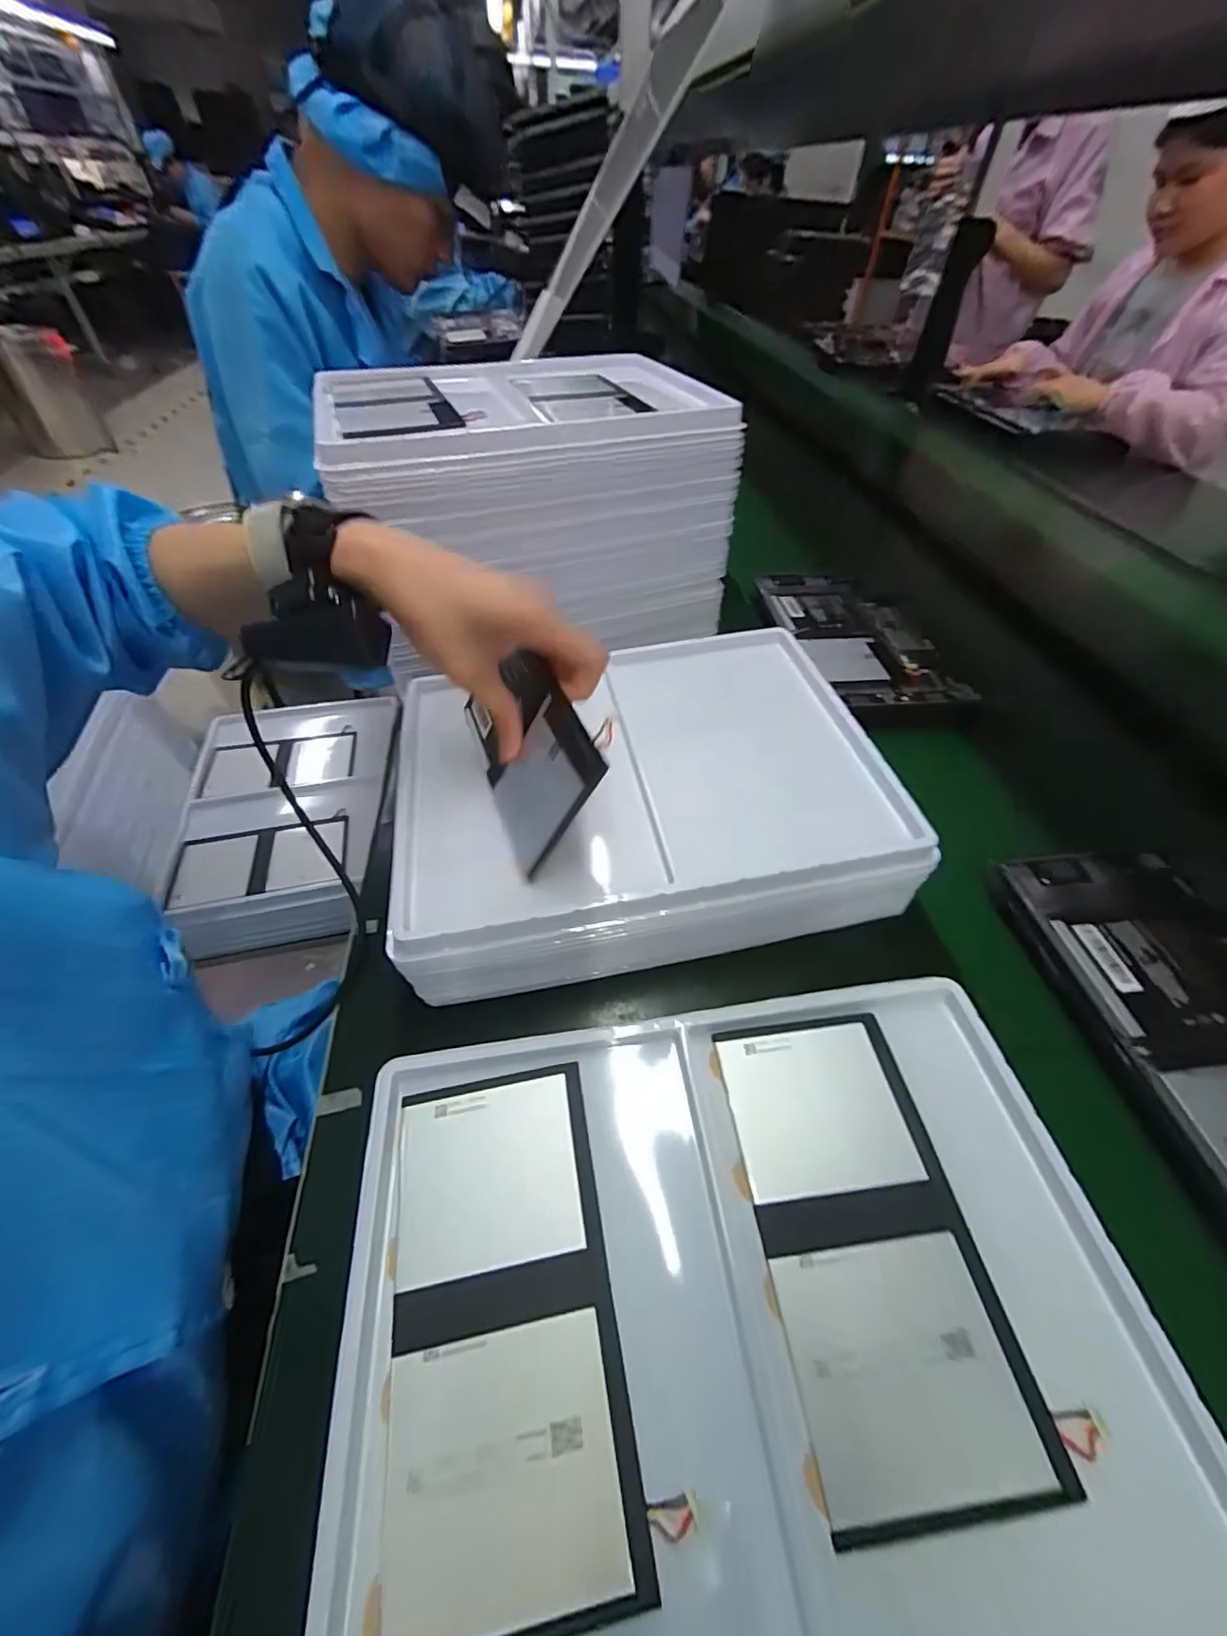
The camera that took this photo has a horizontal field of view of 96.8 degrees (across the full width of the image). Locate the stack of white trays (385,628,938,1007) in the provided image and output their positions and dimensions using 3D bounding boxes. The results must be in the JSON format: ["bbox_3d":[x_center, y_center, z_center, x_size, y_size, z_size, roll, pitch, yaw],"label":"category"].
[{"bbox_3d":[0.017,-0.024,0.399,0.318,0.074,0.242,-8,50,-7],"label":"stack of white trays"}]

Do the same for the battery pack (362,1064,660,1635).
[{"bbox_3d":[-0.048,0.206,0.233,0.092,0.006,0.173,-9,50,-6],"label":"battery pack"}]

